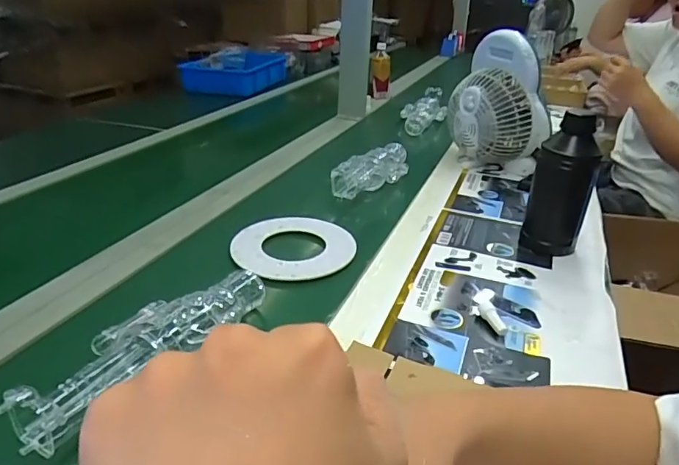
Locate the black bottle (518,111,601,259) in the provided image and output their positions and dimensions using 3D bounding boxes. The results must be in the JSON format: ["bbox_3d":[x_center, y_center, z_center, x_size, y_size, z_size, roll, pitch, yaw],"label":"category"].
[{"bbox_3d":[0.346,-0.068,0.768,0.084,0.221,0.072,16,30,24],"label":"black bottle"}]

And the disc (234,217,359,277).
[{"bbox_3d":[-0.074,0.019,0.796,0.194,0.011,0.186,2,27,-1],"label":"disc"}]

